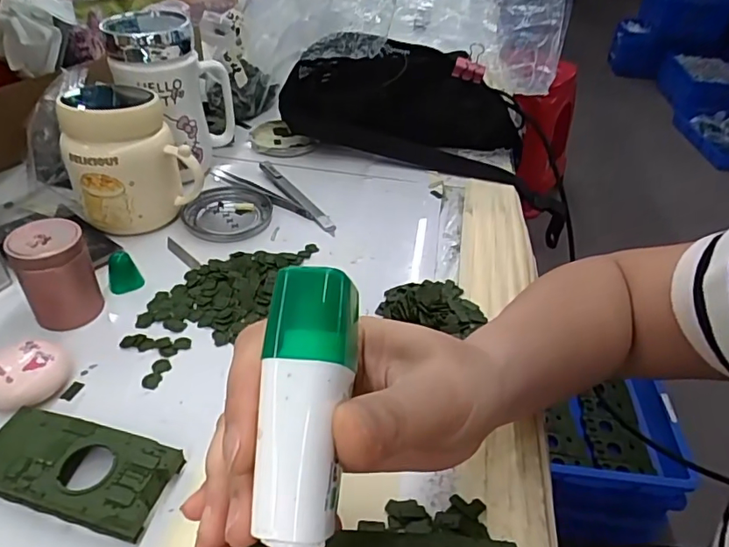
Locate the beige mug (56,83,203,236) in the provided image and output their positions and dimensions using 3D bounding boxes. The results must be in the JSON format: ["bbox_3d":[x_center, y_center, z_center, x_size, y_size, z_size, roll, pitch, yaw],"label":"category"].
[{"bbox_3d":[-0.201,-0.102,0.450,0.094,0.113,0.090,-20,45,-27],"label":"beige mug"}]

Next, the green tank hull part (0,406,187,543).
[{"bbox_3d":[-0.154,0.103,0.279,0.104,0.020,0.047,12,40,10],"label":"green tank hull part"}]

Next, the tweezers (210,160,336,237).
[{"bbox_3d":[-0.079,-0.081,0.520,0.154,0.007,0.052,28,45,26],"label":"tweezers"}]

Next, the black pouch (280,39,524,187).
[{"bbox_3d":[0.042,-0.180,0.571,0.265,0.104,0.078,9,39,6],"label":"black pouch"}]

